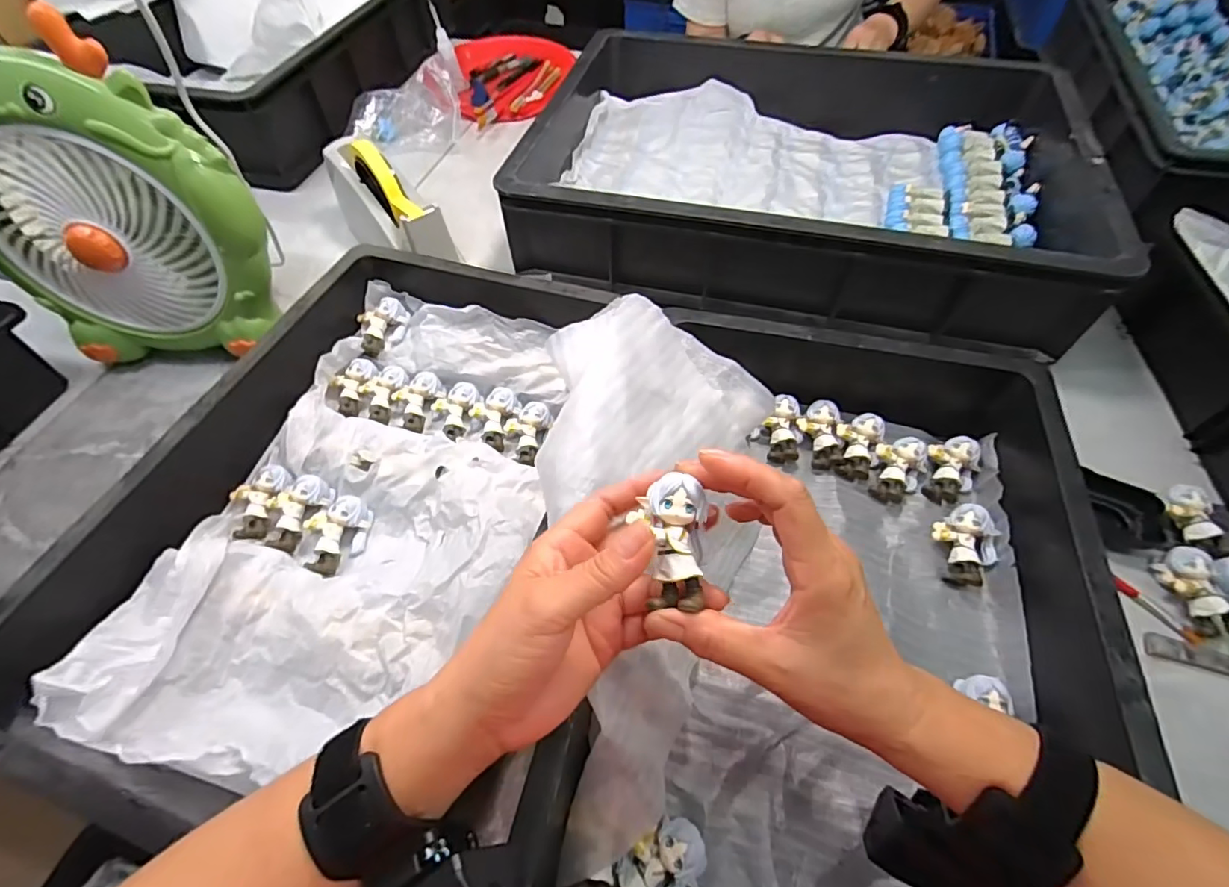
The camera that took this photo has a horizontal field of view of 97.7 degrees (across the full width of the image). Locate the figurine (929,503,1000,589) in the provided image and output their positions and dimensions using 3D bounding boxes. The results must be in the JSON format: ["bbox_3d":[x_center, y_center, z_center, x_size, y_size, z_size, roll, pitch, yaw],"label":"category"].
[{"bbox_3d":[0.277,0.080,0.421,0.045,0.030,0.060,12,56,10],"label":"figurine"}]

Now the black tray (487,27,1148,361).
[{"bbox_3d":[0.210,-0.336,0.644,0.578,0.106,0.436,12,56,9],"label":"black tray"}]

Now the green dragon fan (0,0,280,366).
[{"bbox_3d":[-0.439,-0.190,0.467,0.240,0.252,0.076,3,55,4],"label":"green dragon fan"}]

